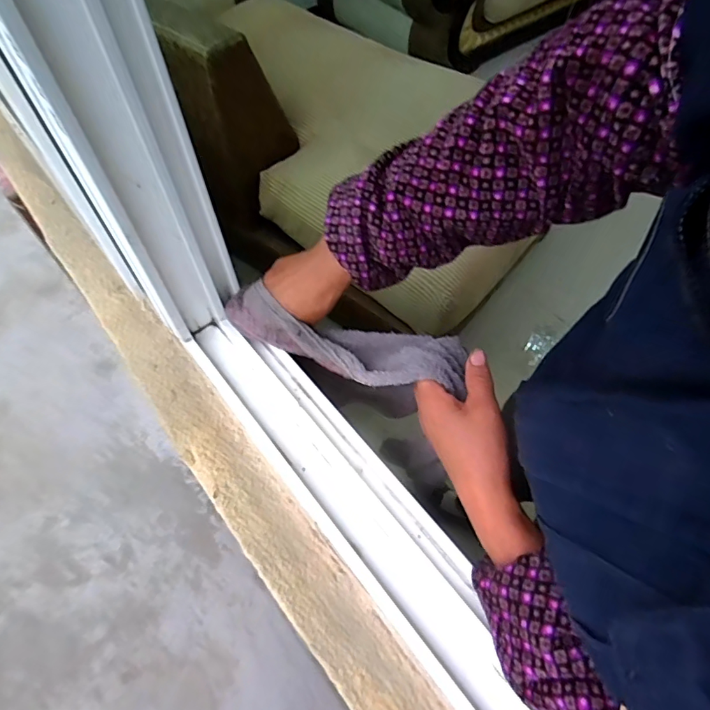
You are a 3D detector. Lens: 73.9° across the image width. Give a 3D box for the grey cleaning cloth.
[{"bbox_3d":[-0.018,-0.016,0.445,0.245,0.065,0.064,16,59,21],"label":"grey cleaning cloth"}]

